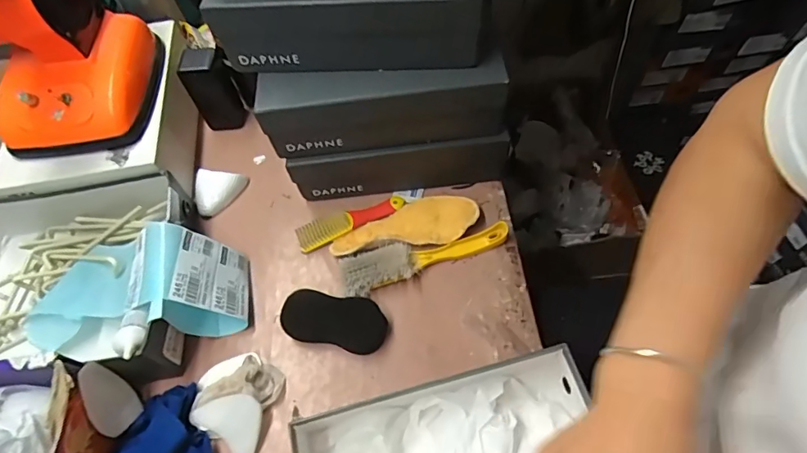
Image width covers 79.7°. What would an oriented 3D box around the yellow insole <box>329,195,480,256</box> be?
[{"bbox_3d":[0.001,-0.004,0.669,0.199,0.019,0.071,-7,60,-1],"label":"yellow insole"}]

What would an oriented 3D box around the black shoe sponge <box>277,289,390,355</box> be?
[{"bbox_3d":[-0.087,0.118,0.608,0.126,0.034,0.060,9,61,8],"label":"black shoe sponge"}]

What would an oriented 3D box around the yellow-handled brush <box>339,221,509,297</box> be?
[{"bbox_3d":[0.028,0.033,0.643,0.225,0.030,0.058,-18,61,-7],"label":"yellow-handled brush"}]

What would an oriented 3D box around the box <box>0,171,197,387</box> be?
[{"bbox_3d":[-0.437,0.072,0.624,0.335,0.097,0.265,-2,60,2],"label":"box"}]

